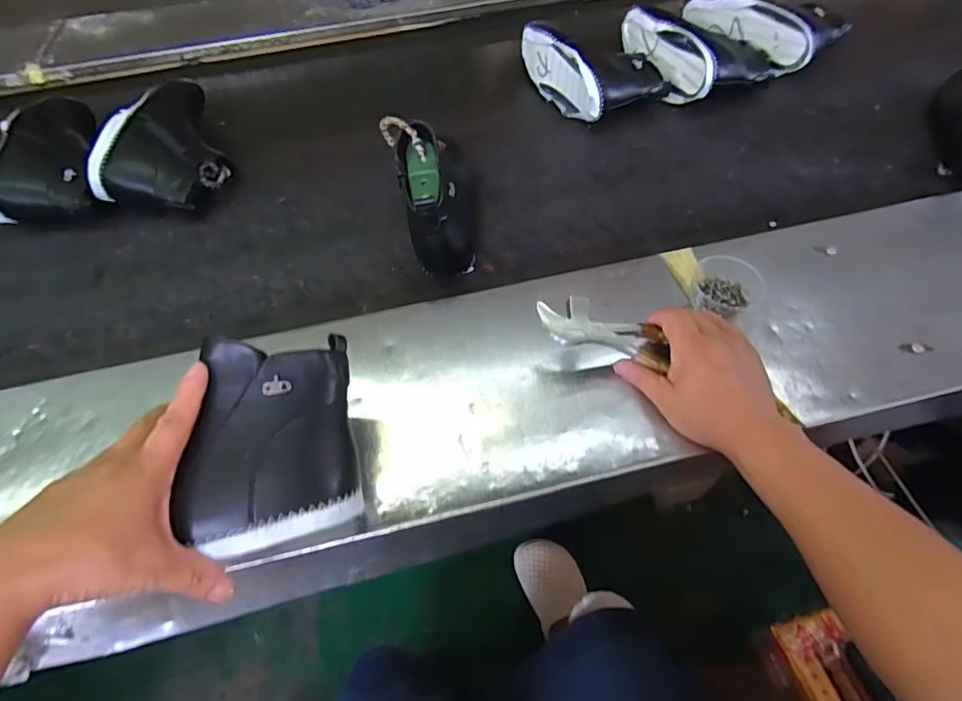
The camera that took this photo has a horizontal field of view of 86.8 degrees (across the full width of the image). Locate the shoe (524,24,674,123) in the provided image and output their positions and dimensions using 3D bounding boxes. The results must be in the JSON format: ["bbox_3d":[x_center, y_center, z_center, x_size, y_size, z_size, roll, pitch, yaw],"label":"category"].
[{"bbox_3d":[0.173,-0.457,0.801,0.145,0.082,0.223,-26,59,-13],"label":"shoe"}]

